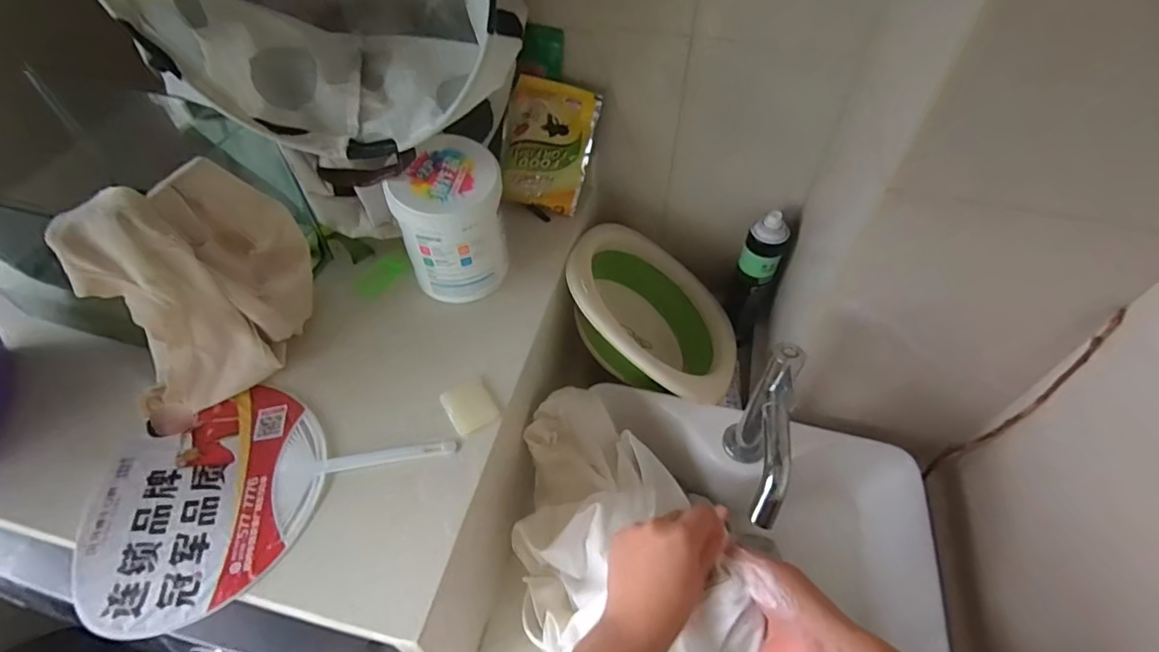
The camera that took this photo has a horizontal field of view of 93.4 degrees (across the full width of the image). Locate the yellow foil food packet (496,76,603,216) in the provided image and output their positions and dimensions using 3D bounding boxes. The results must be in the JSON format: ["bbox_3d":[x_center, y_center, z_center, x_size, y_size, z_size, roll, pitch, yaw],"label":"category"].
[{"bbox_3d":[-0.039,-0.215,0.661,0.104,0.145,0.012,12,24,-5],"label":"yellow foil food packet"}]

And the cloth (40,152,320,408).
[{"bbox_3d":[-0.333,-0.046,0.495,0.083,0.185,0.164,7,51,5],"label":"cloth"}]

